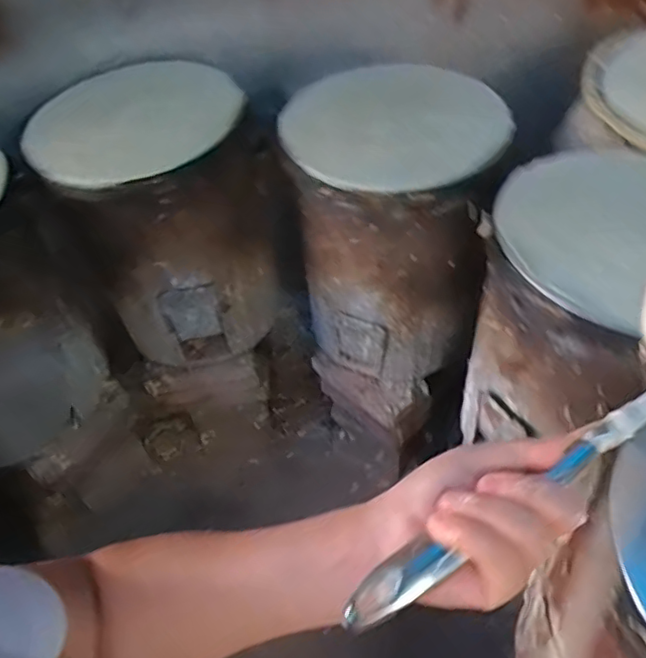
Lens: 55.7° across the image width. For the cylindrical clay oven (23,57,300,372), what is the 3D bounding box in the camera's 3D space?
[{"bbox_3d":[-0.299,-0.202,1.249,0.389,0.501,0.335,-27,55,-21],"label":"cylindrical clay oven"}]

